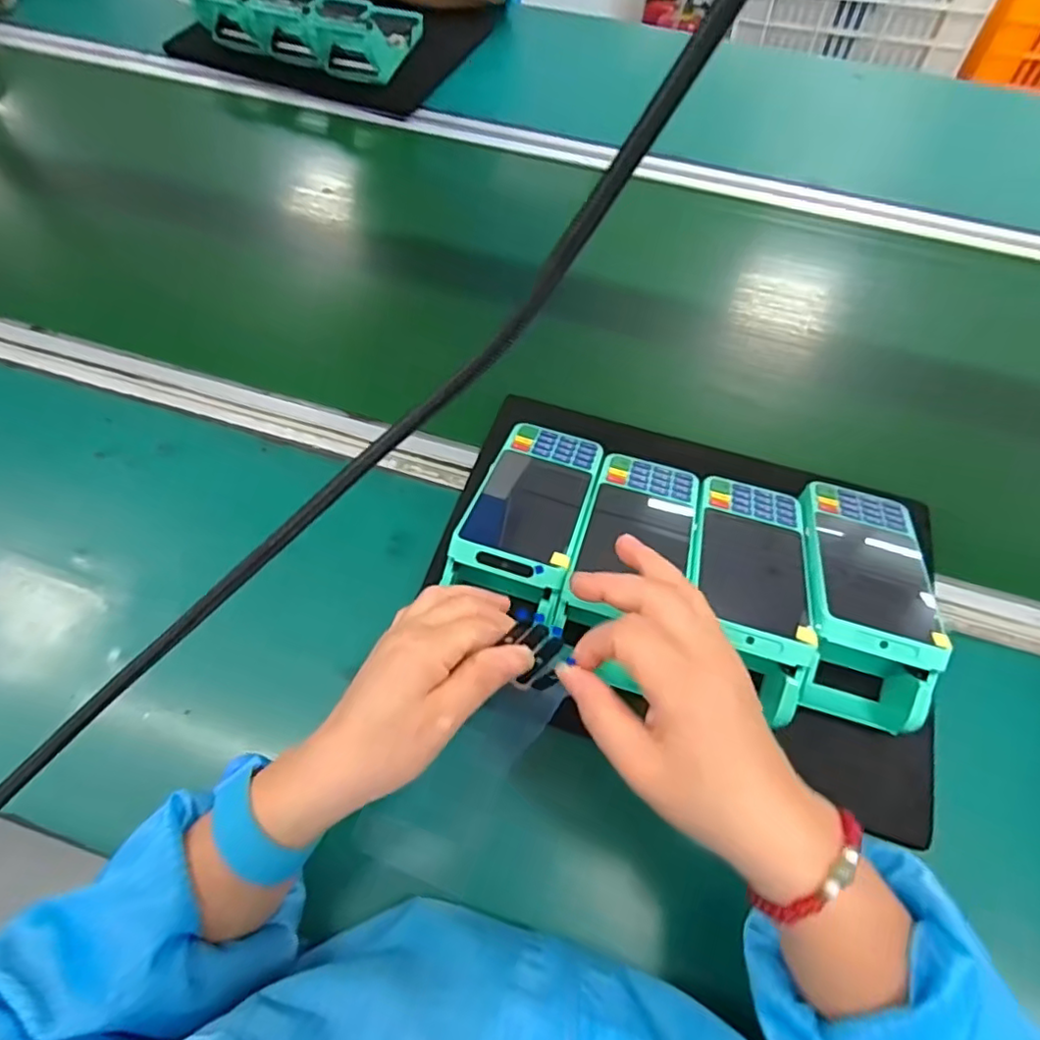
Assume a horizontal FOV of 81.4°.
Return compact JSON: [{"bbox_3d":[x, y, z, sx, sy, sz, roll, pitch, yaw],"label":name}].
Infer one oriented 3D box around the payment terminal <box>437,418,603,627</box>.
[{"bbox_3d":[0.008,-0.008,0.428,0.075,0.042,0.155,16,48,7],"label":"payment terminal"}]

